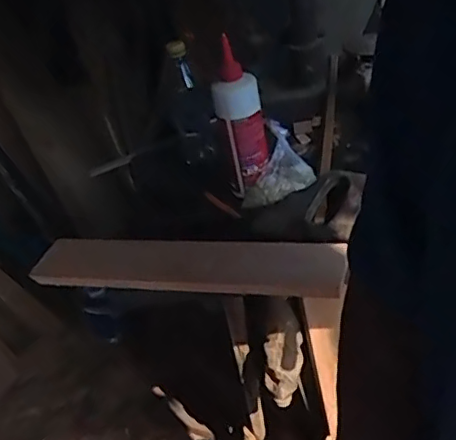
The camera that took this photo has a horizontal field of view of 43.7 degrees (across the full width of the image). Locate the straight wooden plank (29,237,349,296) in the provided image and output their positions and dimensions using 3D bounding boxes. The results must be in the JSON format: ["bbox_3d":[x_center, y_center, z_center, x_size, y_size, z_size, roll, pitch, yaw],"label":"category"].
[{"bbox_3d":[-0.060,0.054,0.761,0.415,0.018,0.095,0,43,17],"label":"straight wooden plank"}]

